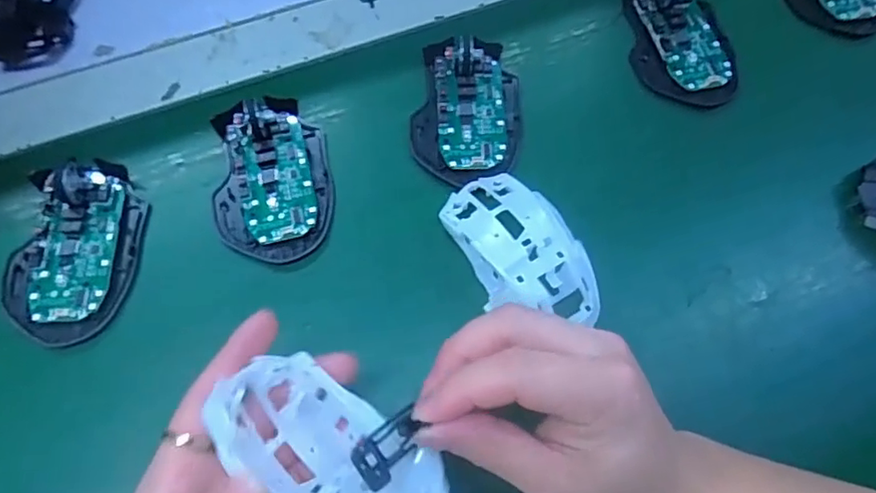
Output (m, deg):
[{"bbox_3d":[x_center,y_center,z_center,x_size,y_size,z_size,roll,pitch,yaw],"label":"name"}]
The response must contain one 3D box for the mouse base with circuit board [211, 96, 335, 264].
[{"bbox_3d":[-0.107,-0.046,0.380,0.073,0.020,0.111,-3,68,-4],"label":"mouse base with circuit board"}]

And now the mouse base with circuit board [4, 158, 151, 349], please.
[{"bbox_3d":[-0.221,-0.001,0.355,0.072,0.026,0.112,10,68,2],"label":"mouse base with circuit board"}]

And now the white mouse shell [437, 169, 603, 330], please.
[{"bbox_3d":[0.049,0.001,0.355,0.062,0.031,0.106,-25,71,-12],"label":"white mouse shell"}]

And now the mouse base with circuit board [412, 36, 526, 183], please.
[{"bbox_3d":[0.021,-0.097,0.400,0.076,0.028,0.109,-2,68,-4],"label":"mouse base with circuit board"}]

